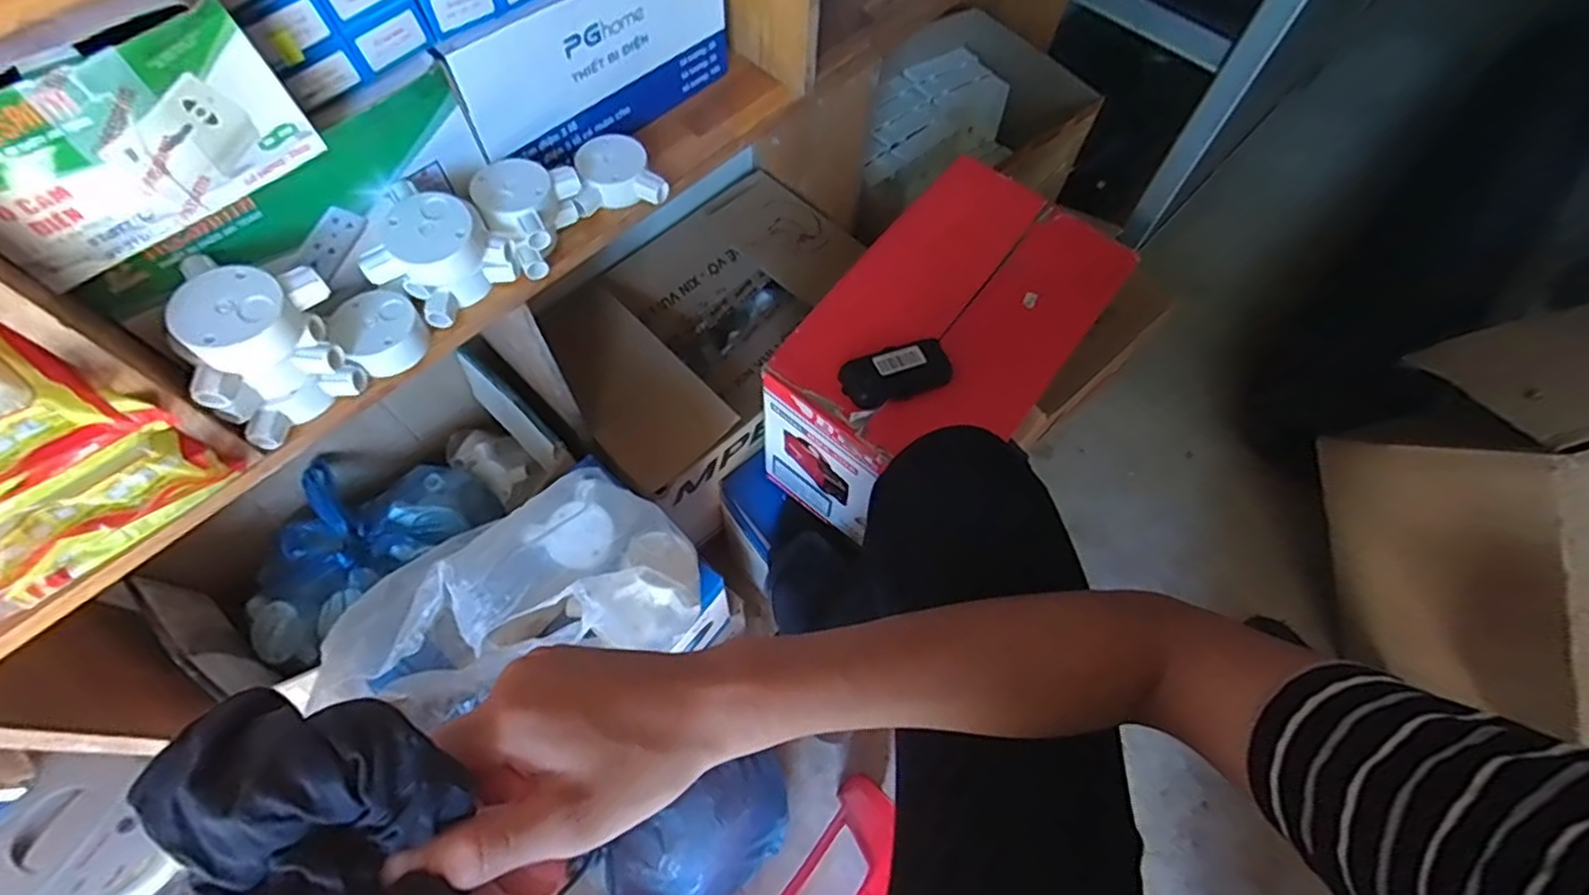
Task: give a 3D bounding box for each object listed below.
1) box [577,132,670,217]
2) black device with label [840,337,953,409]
[{"bbox_3d":[-0.166,-0.257,0.632,0.080,0.029,0.067,-15,65,-10],"label":"box"},{"bbox_3d":[0.102,-0.073,0.659,0.104,0.026,0.050,-17,66,-11],"label":"black device with label"}]

